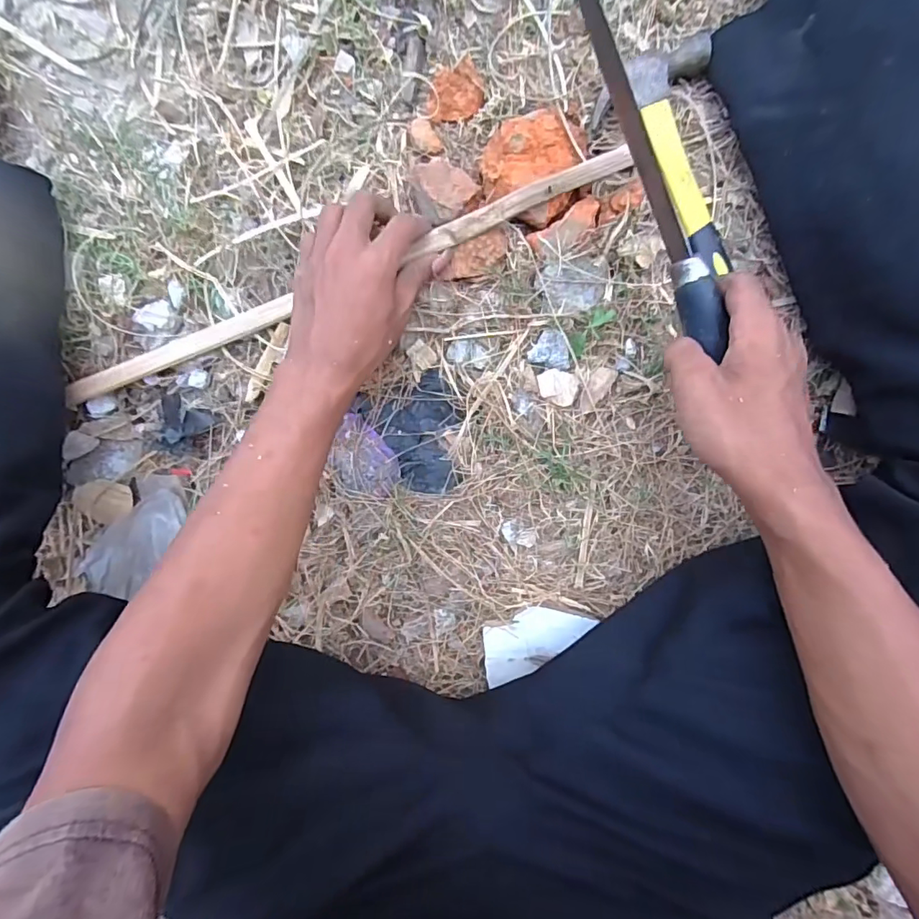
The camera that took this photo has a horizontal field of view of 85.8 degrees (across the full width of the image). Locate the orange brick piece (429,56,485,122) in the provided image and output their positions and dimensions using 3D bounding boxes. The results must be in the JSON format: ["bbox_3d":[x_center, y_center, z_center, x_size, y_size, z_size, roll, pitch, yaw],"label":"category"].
[{"bbox_3d":[-0.002,-0.279,0.369,0.040,0.015,0.040,6,100,3],"label":"orange brick piece"}]

